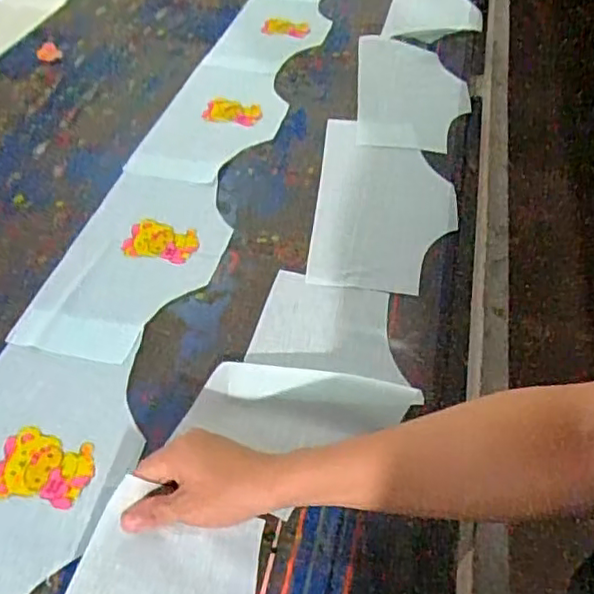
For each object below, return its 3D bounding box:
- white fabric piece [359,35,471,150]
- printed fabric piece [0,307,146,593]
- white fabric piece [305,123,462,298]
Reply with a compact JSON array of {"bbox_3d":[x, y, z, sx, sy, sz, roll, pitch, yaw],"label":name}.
[{"bbox_3d":[0.188,-0.328,1.000,0.180,0.023,0.312,4,48,2],"label":"white fabric piece"},{"bbox_3d":[-0.239,0.152,0.547,0.170,0.009,0.340,12,48,8],"label":"printed fabric piece"},{"bbox_3d":[0.116,-0.126,0.815,0.176,0.013,0.317,6,48,3],"label":"white fabric piece"}]

